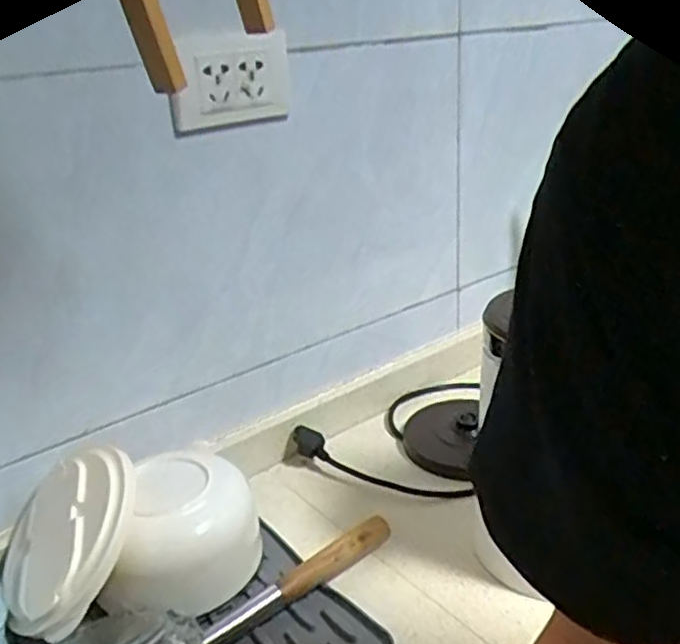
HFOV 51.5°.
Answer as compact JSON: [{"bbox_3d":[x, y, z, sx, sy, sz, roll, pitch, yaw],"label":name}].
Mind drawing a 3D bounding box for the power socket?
[{"bbox_3d":[-0.095,-0.213,0.620,0.115,0.080,0.015,-21,39,-34],"label":"power socket"}]

